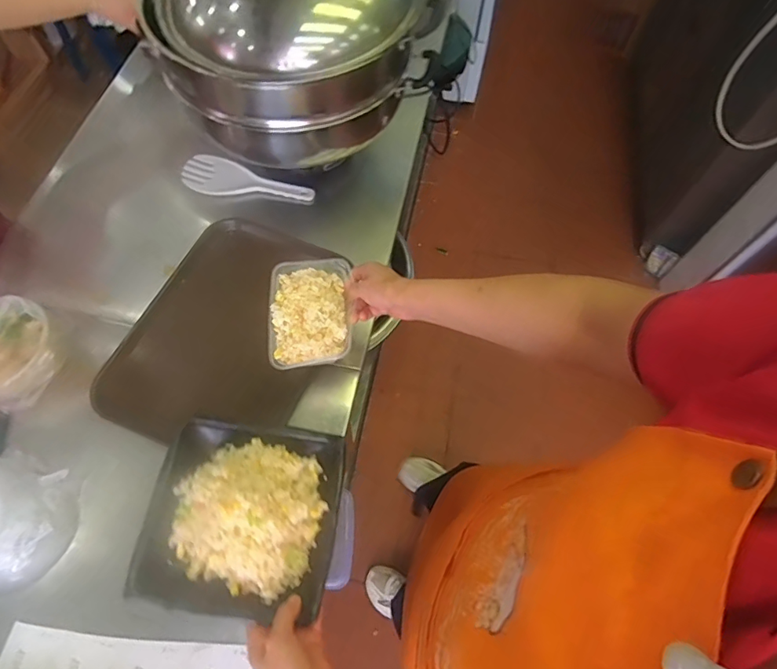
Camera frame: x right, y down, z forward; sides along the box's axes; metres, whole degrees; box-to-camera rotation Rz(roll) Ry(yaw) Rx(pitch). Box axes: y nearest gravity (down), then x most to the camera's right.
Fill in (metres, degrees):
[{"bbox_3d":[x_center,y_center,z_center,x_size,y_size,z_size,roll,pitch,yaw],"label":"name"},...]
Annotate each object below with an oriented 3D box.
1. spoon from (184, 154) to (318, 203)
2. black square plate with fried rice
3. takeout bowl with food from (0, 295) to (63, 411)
[{"bbox_3d":[-0.265,-0.295,0.916,0.248,0.029,0.067,8,68,3],"label":"spoon"},{"bbox_3d":[-0.167,0.205,0.554,0.206,0.059,0.200,7,67,2],"label":"black square plate with fried rice"},{"bbox_3d":[-0.560,0.028,0.704,0.144,0.061,0.156,0,67,0],"label":"takeout bowl with food"}]

